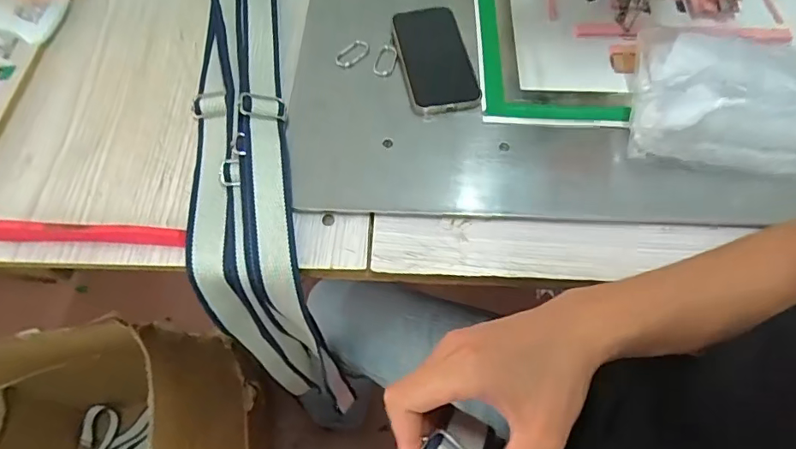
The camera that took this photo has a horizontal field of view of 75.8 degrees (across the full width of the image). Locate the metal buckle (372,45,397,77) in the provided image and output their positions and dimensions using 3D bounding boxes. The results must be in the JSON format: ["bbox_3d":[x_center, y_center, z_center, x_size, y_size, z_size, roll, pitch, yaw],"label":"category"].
[{"bbox_3d":[-0.013,-0.173,0.542,0.020,0.007,0.043,12,60,7],"label":"metal buckle"}]

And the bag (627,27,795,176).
[{"bbox_3d":[0.322,-0.122,0.484,0.187,0.058,0.130,8,60,5],"label":"bag"}]

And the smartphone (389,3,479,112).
[{"bbox_3d":[0.037,-0.177,0.539,0.072,0.013,0.135,-14,71,3],"label":"smartphone"}]

